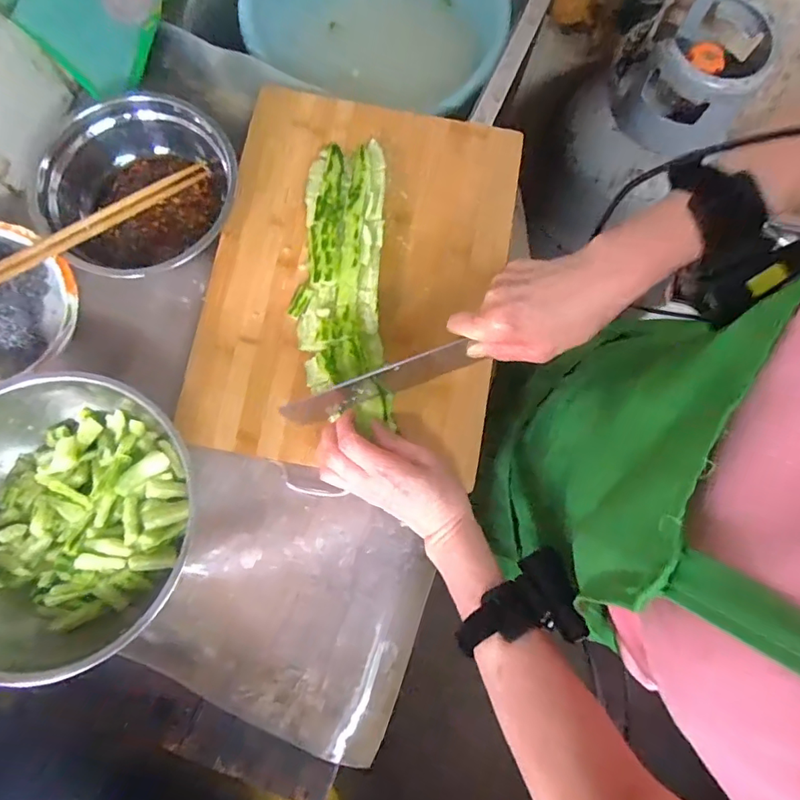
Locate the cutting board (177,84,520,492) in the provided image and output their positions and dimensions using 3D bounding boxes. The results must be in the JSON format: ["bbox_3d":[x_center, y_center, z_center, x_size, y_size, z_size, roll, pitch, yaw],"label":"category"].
[{"bbox_3d":[-0.039,-0.122,0.472,0.275,0.031,0.368,10,78,1],"label":"cutting board"}]

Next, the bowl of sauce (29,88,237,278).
[{"bbox_3d":[-0.257,-0.208,0.466,0.178,0.070,0.174,0,78,-1],"label":"bowl of sauce"}]

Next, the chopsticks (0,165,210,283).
[{"bbox_3d":[-0.283,-0.155,0.442,0.016,0.012,0.258,41,62,7],"label":"chopsticks"}]

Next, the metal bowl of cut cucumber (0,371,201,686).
[{"bbox_3d":[-0.281,0.095,0.395,0.203,0.072,0.214,0,78,-1],"label":"metal bowl of cut cucumber"}]

